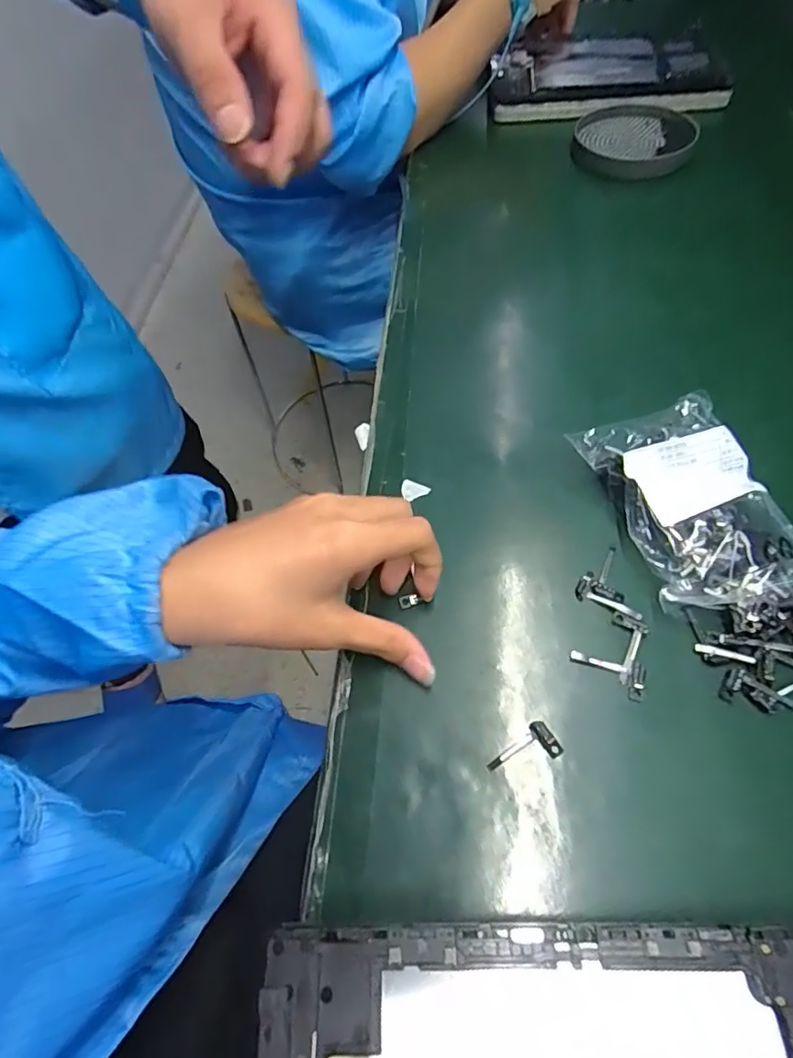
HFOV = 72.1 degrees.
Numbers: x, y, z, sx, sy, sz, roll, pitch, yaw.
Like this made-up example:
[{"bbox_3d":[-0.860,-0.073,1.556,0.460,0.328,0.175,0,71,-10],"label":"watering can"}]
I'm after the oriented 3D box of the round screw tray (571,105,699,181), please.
[{"bbox_3d":[0.238,-0.393,0.552,0.111,0.026,0.113,9,60,9],"label":"round screw tray"}]

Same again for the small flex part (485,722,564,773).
[{"bbox_3d":[0.062,0.109,0.261,0.034,0.005,0.018,-32,61,-16],"label":"small flex part"}]

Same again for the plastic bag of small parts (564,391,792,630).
[{"bbox_3d":[0.168,-0.010,0.303,0.081,0.042,0.129,-17,58,-7],"label":"plastic bag of small parts"}]

